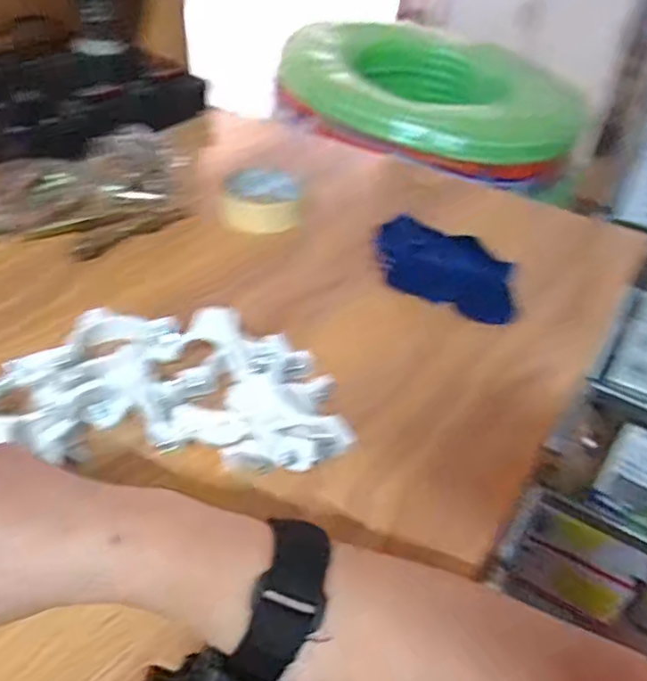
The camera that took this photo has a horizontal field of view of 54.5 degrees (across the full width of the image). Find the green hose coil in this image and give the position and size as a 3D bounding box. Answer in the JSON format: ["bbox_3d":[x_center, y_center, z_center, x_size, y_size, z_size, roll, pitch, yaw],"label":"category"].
[{"bbox_3d":[0.170,-0.404,1.032,0.406,0.108,0.401,4,39,-3],"label":"green hose coil"}]

